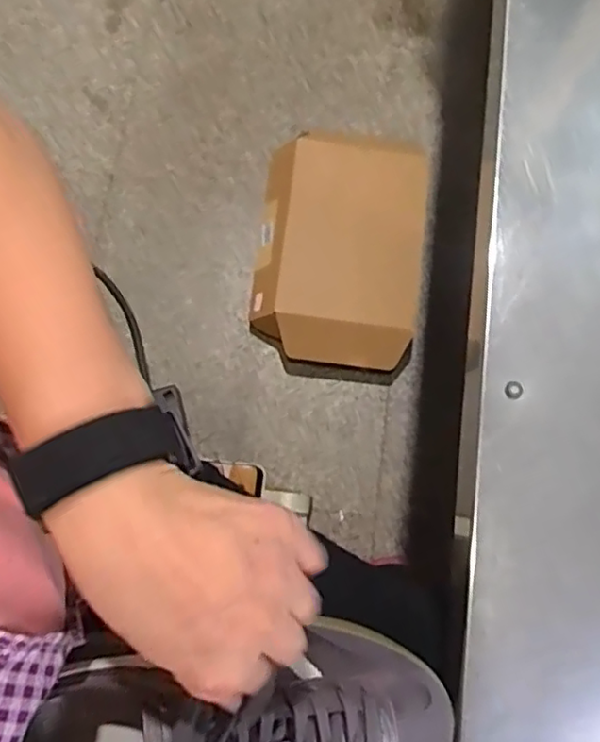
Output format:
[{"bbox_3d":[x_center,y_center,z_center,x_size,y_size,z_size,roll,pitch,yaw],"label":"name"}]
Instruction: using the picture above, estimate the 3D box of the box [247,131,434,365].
[{"bbox_3d":[0.077,-0.238,1.153,0.311,0.116,0.457,7,75,3],"label":"box"}]

